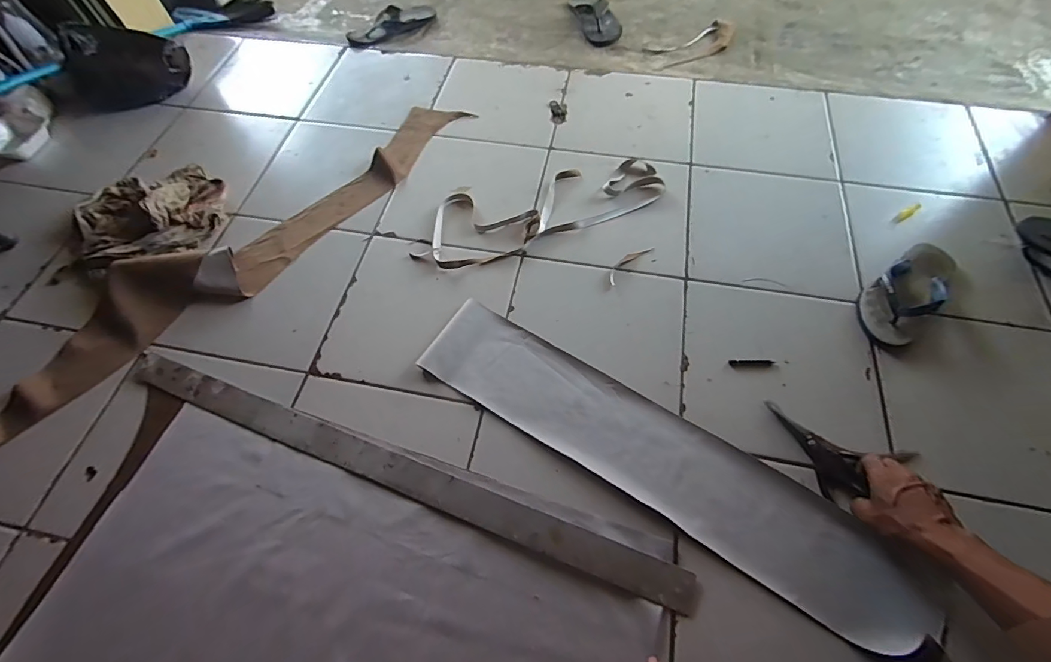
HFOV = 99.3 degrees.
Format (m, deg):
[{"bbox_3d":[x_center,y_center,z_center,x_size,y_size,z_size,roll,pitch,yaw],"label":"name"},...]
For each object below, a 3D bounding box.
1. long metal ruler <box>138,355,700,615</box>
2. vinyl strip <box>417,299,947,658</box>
[{"bbox_3d":[-0.205,0.204,0.654,0.888,0.011,0.066,18,67,12],"label":"long metal ruler"},{"bbox_3d":[0.174,0.174,0.659,0.731,0.019,0.149,29,66,18],"label":"vinyl strip"}]

